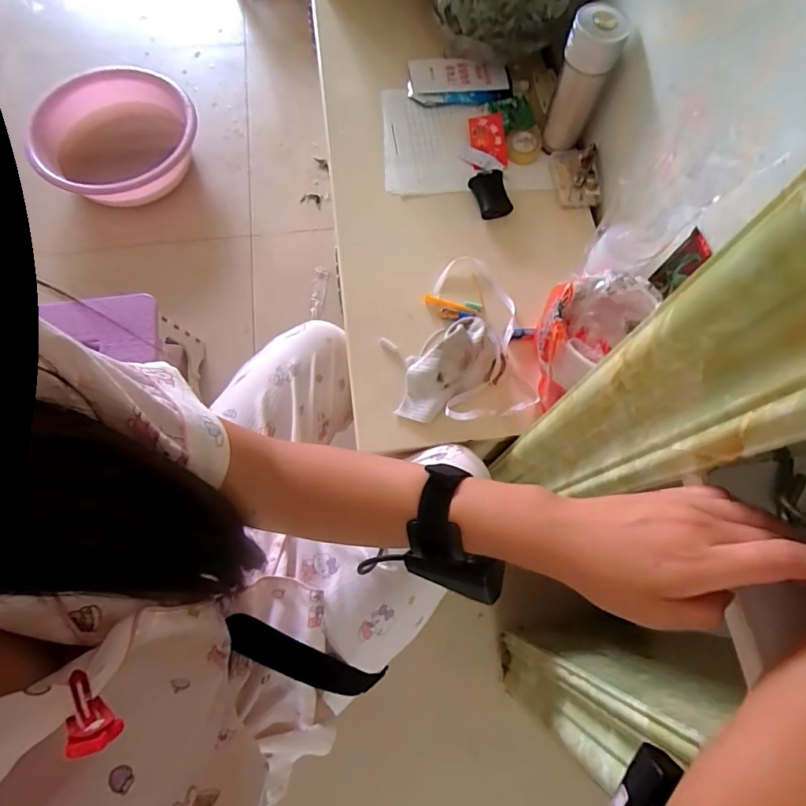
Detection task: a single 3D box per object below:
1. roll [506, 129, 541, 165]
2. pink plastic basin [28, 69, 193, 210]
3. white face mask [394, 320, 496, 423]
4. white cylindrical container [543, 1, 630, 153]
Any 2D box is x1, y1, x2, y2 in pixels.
[{"bbox_3d":[0.192,-0.408,0.761,0.051,0.026,0.047,1,71,-2],"label":"roll"},{"bbox_3d":[-0.626,-0.574,1.070,0.326,0.140,0.326,1,71,-2],"label":"pink plastic basin"},{"bbox_3d":[0.055,-0.050,0.624,0.157,0.051,0.091,-33,76,-12],"label":"white face mask"},{"bbox_3d":[0.251,-0.454,0.684,0.070,0.178,0.056,24,72,6],"label":"white cylindrical container"}]

